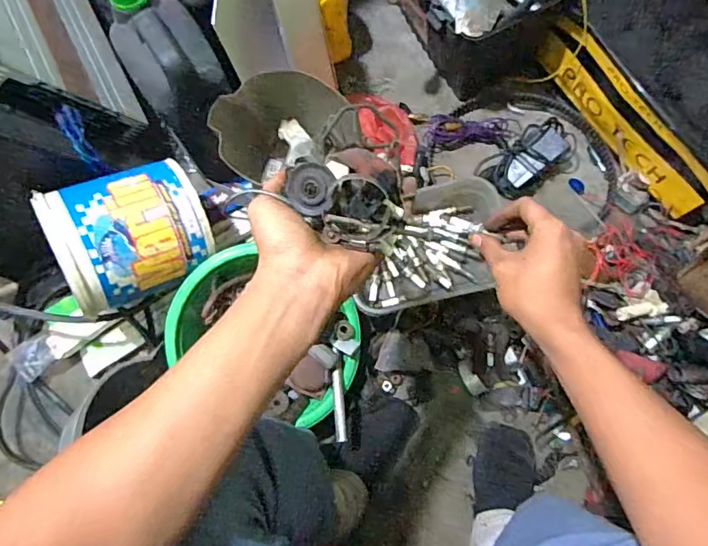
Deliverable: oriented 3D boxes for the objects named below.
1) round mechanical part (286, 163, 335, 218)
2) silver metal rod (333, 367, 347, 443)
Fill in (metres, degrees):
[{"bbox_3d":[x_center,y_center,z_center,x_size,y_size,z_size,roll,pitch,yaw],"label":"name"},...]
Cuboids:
[{"bbox_3d":[-0.033,-0.062,0.377,0.035,0.012,0.038,0,76,2],"label":"round mechanical part"},{"bbox_3d":[-0.021,0.189,0.720,0.015,0.011,0.099,-4,76,1],"label":"silver metal rod"}]

